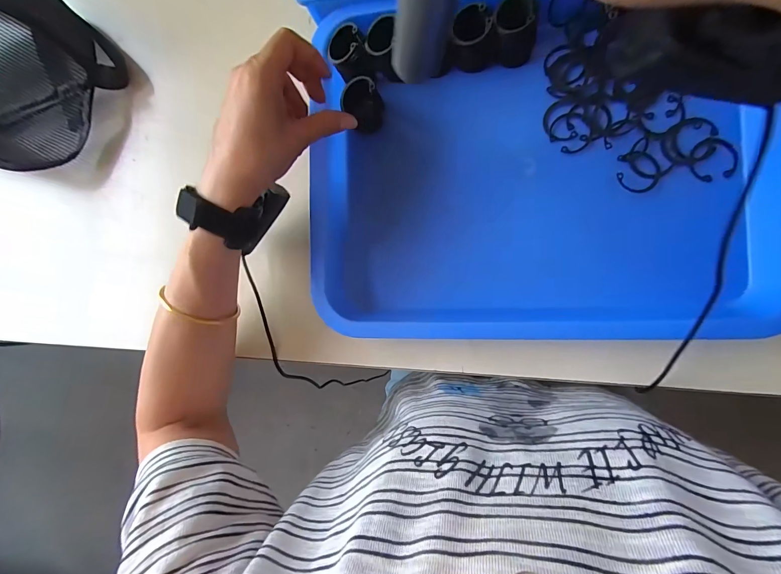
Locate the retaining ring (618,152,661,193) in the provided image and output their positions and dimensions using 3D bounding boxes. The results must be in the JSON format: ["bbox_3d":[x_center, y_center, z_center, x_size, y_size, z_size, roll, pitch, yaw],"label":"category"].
[{"bbox_3d":[0.209,-0.097,0.302,0.034,0.004,0.036,0,90,10],"label":"retaining ring"}]

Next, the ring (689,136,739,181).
[{"bbox_3d":[0.270,-0.107,0.298,0.036,0.005,0.035,-15,87,9],"label":"ring"}]

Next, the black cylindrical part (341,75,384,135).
[{"bbox_3d":[-0.024,-0.165,0.327,0.034,0.029,0.038,-24,86,9],"label":"black cylindrical part"}]

